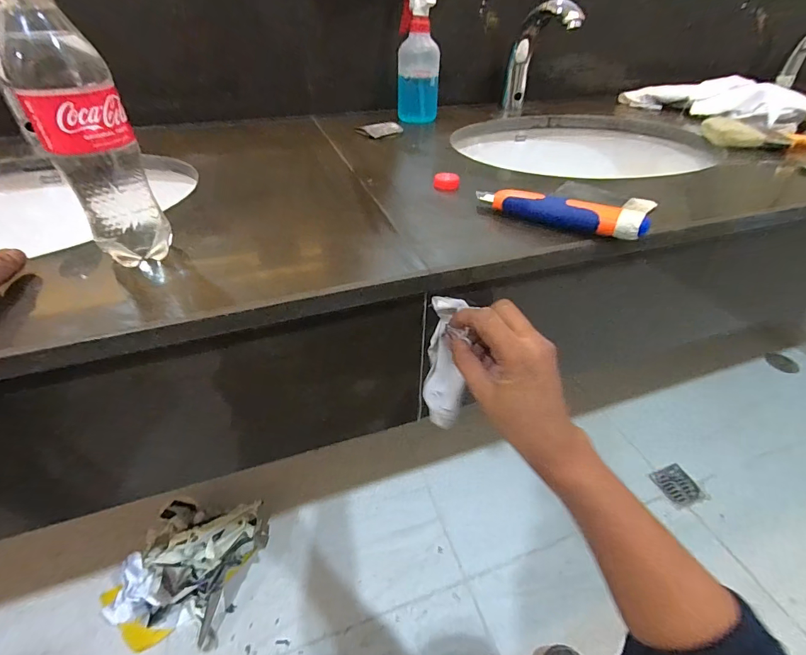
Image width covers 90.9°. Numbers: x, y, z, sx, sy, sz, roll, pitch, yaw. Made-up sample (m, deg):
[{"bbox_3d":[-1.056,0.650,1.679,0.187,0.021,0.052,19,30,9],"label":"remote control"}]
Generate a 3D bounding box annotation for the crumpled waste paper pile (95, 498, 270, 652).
[{"bbox_3d":[-0.456,0.493,0.839,0.233,0.122,0.286,10,40,10],"label":"crumpled waste paper pile"}]

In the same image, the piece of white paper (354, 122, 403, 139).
[{"bbox_3d":[-0.038,-0.319,0.635,0.059,0.010,0.051,-27,47,-30],"label":"piece of white paper"}]

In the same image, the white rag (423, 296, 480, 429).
[{"bbox_3d":[0.042,0.034,0.384,0.035,0.141,0.030,-3,30,-4],"label":"white rag"}]

